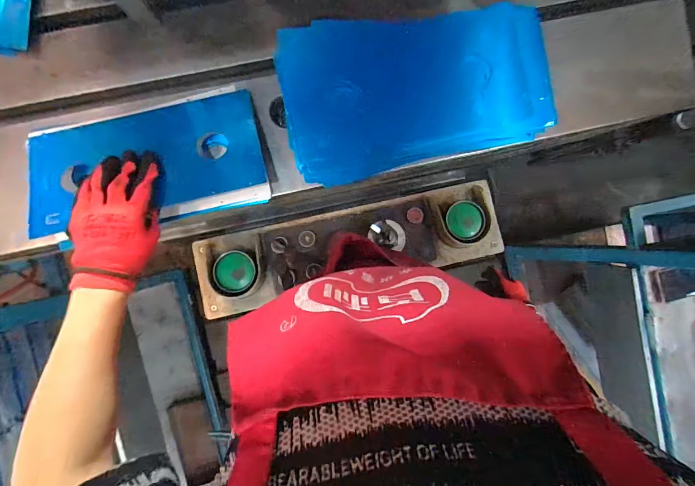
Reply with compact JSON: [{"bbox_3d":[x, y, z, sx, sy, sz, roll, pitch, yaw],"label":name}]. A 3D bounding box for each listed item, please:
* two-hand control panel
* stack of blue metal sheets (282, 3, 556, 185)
[{"bbox_3d":[0.003,0.004,0.618,0.560,0.081,0.144,-12,92,-5],"label":"two-hand control panel"},{"bbox_3d":[0.088,-0.197,0.465,0.344,0.066,0.184,-13,92,-5],"label":"stack of blue metal sheets"}]

